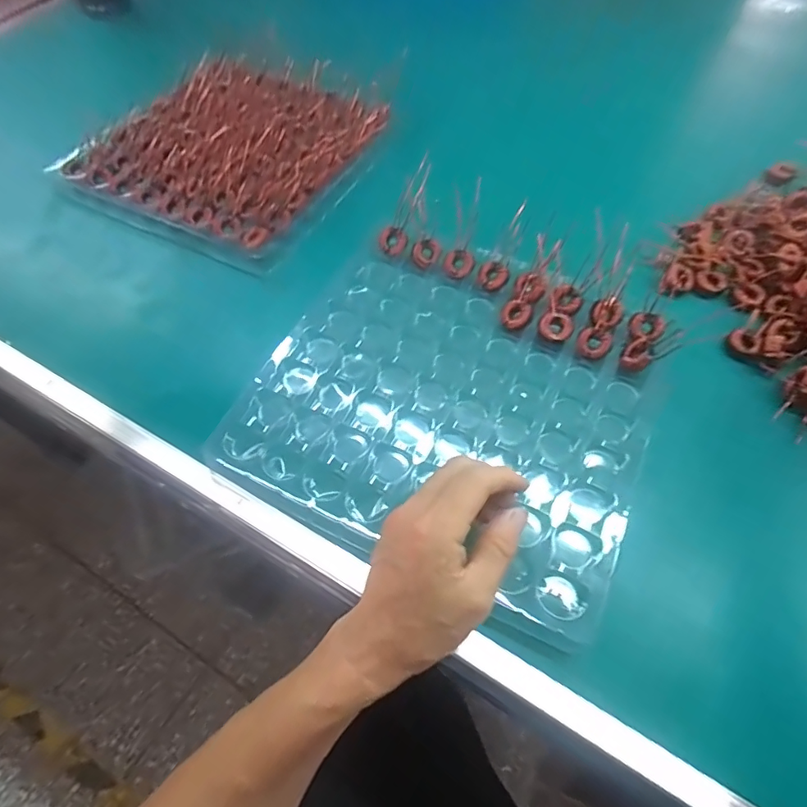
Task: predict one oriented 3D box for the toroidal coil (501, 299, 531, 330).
[{"bbox_3d":[0.097,-0.077,0.433,0.025,0.006,0.025,-6,74,22],"label":"toroidal coil"}]

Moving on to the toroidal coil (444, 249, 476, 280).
[{"bbox_3d":[0.051,-0.128,0.462,0.028,0.013,0.024,2,62,5],"label":"toroidal coil"}]

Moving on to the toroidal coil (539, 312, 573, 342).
[{"bbox_3d":[0.129,-0.065,0.425,0.027,0.008,0.025,-2,62,3],"label":"toroidal coil"}]

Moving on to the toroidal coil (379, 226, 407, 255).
[{"bbox_3d":[-0.010,-0.154,0.478,0.026,0.005,0.026,0,92,16],"label":"toroidal coil"}]

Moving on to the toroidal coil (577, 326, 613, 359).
[{"bbox_3d":[0.160,-0.051,0.422,0.026,0.009,0.023,28,67,17],"label":"toroidal coil"}]

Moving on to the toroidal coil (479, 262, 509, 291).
[{"bbox_3d":[0.081,-0.116,0.454,0.025,0.007,0.026,-26,63,-14],"label":"toroidal coil"}]

